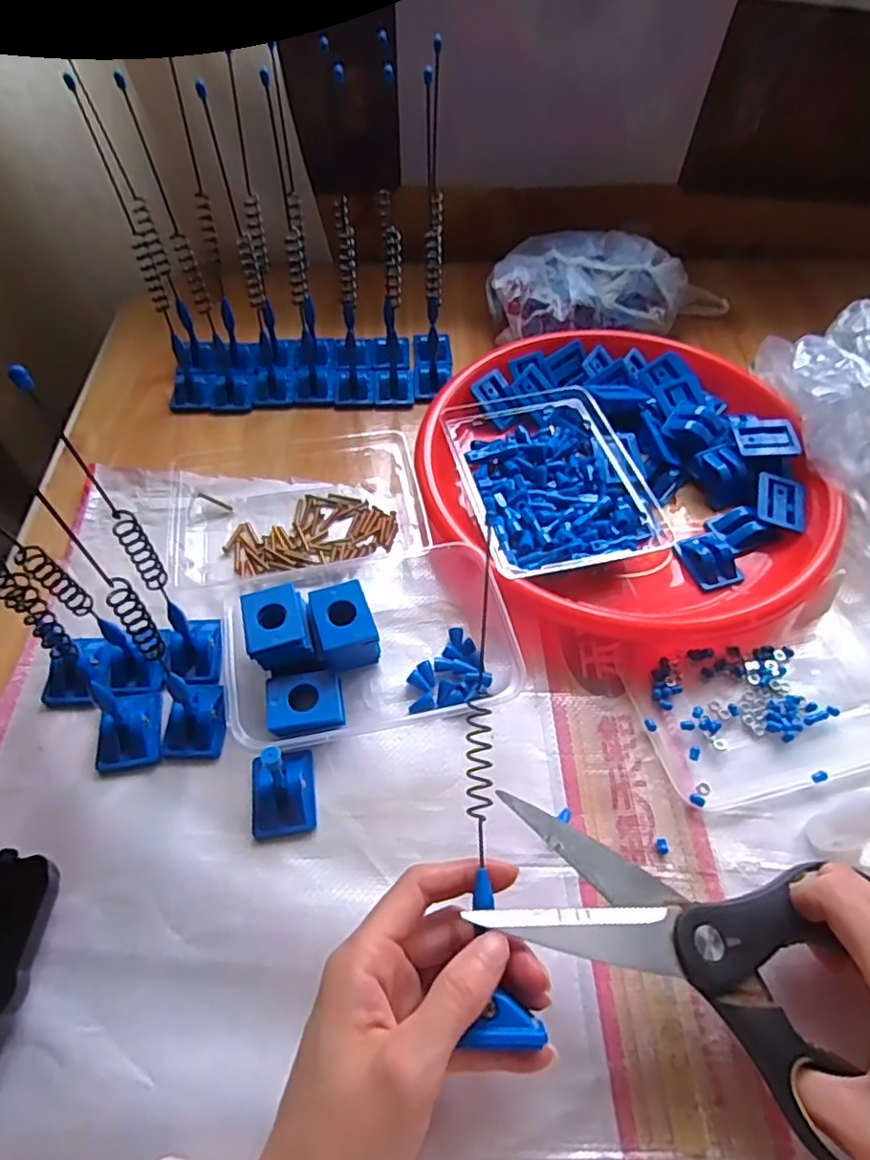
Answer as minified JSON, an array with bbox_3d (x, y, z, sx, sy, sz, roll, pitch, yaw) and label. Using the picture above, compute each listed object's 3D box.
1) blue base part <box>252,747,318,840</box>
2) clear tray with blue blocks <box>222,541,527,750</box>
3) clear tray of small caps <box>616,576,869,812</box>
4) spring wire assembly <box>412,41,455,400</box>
[{"bbox_3d":[-0.084,0.109,0.336,0.034,0.043,0.042,-7,55,-6],"label":"blue base part"},{"bbox_3d":[-0.043,0.029,0.395,0.167,0.042,0.135,-10,55,-8],"label":"clear tray with blue blocks"},{"bbox_3d":[0.213,0.069,0.387,0.177,0.011,0.107,-11,55,-9],"label":"clear tray of small caps"},{"bbox_3d":[-0.001,-0.253,0.485,0.033,0.217,0.077,0,54,-1],"label":"spring wire assembly"}]

